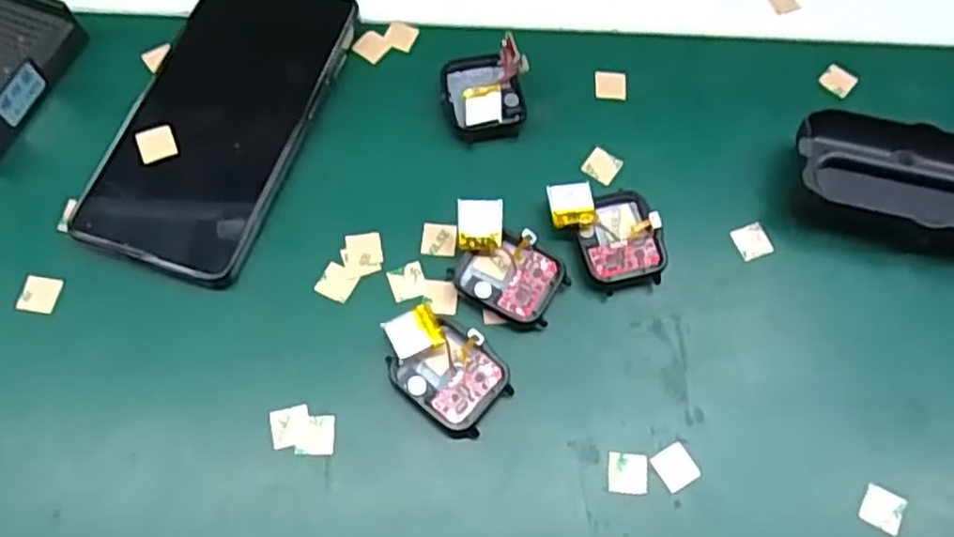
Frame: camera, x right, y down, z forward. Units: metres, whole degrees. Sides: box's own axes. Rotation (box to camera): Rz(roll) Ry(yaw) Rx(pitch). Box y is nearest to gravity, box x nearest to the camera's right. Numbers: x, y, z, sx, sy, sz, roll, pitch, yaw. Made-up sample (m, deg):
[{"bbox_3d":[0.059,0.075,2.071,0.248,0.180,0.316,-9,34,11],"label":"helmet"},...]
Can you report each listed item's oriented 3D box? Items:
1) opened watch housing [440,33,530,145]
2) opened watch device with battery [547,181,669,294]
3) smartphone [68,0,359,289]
[{"bbox_3d":[0.005,-0.087,0.361,0.043,0.015,0.047,-12,68,-8],"label":"opened watch housing"},{"bbox_3d":[0.059,-0.016,0.330,0.045,0.015,0.051,-13,68,-8],"label":"opened watch device with battery"},{"bbox_3d":[-0.119,-0.074,0.349,0.078,0.017,0.162,15,67,4],"label":"smartphone"}]

